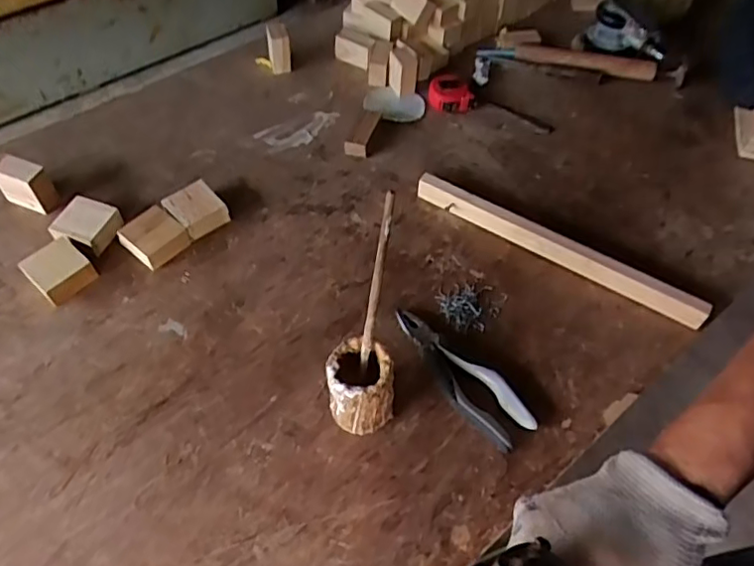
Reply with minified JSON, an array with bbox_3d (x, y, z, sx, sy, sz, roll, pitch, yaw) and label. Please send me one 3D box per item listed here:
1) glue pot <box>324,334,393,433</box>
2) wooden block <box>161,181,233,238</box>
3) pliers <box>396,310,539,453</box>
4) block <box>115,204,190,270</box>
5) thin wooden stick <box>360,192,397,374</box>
[{"bbox_3d":[-0.017,0.104,0.583,0.062,0.092,0.061,1,56,-2],"label":"glue pot"},{"bbox_3d":[-0.236,-0.097,0.755,0.061,0.031,0.067,-32,63,-22],"label":"wooden block"},{"bbox_3d":[0.088,0.096,0.633,0.059,0.018,0.190,-32,63,-22],"label":"pliers"},{"bbox_3d":[-0.276,-0.057,0.723,0.064,0.032,0.060,37,62,20],"label":"block"},{"bbox_3d":[-0.005,0.027,0.541,0.010,0.243,0.008,16,33,10],"label":"thin wooden stick"}]

